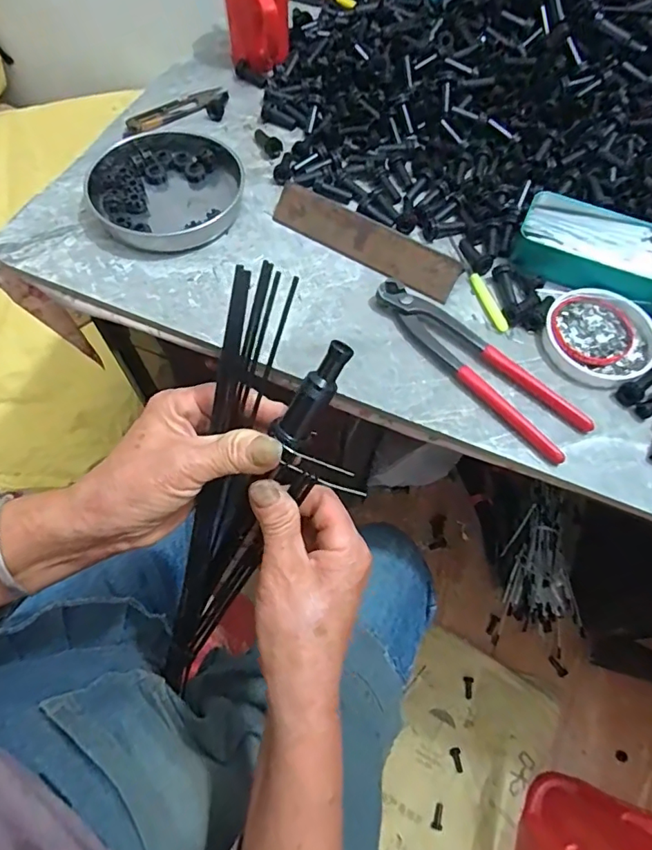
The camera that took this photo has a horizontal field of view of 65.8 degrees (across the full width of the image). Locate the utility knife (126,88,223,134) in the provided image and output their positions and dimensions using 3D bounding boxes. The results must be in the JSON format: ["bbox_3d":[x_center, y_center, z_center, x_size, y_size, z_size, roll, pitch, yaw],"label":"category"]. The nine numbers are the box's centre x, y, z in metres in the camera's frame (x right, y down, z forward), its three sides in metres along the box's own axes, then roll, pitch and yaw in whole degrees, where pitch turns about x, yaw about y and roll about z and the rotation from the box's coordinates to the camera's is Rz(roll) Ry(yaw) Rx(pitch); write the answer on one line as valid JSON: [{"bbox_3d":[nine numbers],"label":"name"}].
[{"bbox_3d":[-0.161,-0.339,0.540,0.110,0.005,0.025,-32,68,-16],"label":"utility knife"}]

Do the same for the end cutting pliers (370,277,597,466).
[{"bbox_3d":[0.119,-0.053,0.400,0.045,0.017,0.193,-39,71,-18],"label":"end cutting pliers"}]

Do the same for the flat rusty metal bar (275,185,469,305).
[{"bbox_3d":[0.033,-0.164,0.446,0.177,0.011,0.037,30,111,12],"label":"flat rusty metal bar"}]

